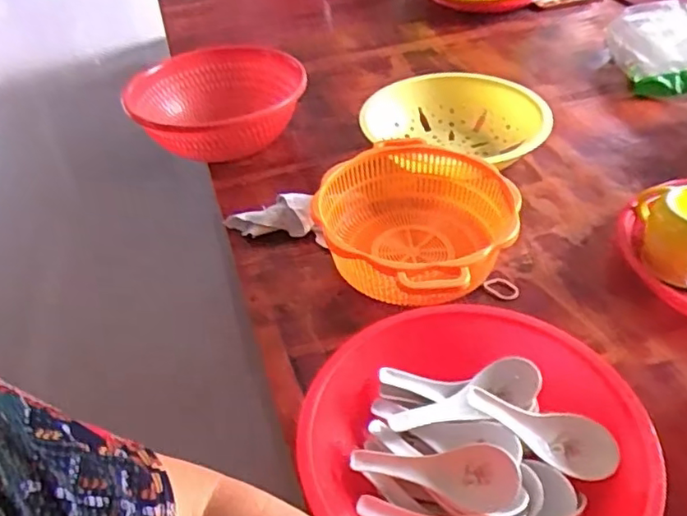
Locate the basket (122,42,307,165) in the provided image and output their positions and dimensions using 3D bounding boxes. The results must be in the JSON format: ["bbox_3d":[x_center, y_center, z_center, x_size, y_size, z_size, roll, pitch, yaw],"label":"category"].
[{"bbox_3d":[-0.185,-0.217,0.917,0.257,0.101,0.248,-5,41,-1],"label":"basket"}]

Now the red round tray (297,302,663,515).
[{"bbox_3d":[0.104,0.143,0.478,0.239,0.079,0.218,-2,41,2],"label":"red round tray"}]

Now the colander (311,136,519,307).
[{"bbox_3d":[0.084,-0.038,0.687,0.225,0.084,0.227,-2,41,2],"label":"colander"}]

